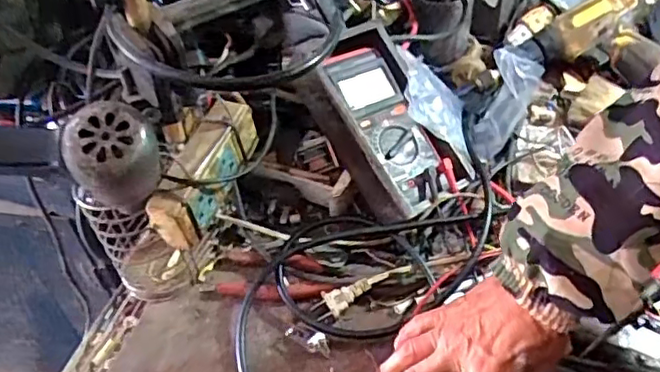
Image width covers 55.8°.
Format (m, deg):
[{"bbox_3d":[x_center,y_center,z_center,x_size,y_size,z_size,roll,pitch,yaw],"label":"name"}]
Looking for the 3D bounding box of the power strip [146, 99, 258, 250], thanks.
[{"bbox_3d":[-0.107,-0.016,0.534,0.045,0.061,0.133,10,48,12],"label":"power strip"}]

